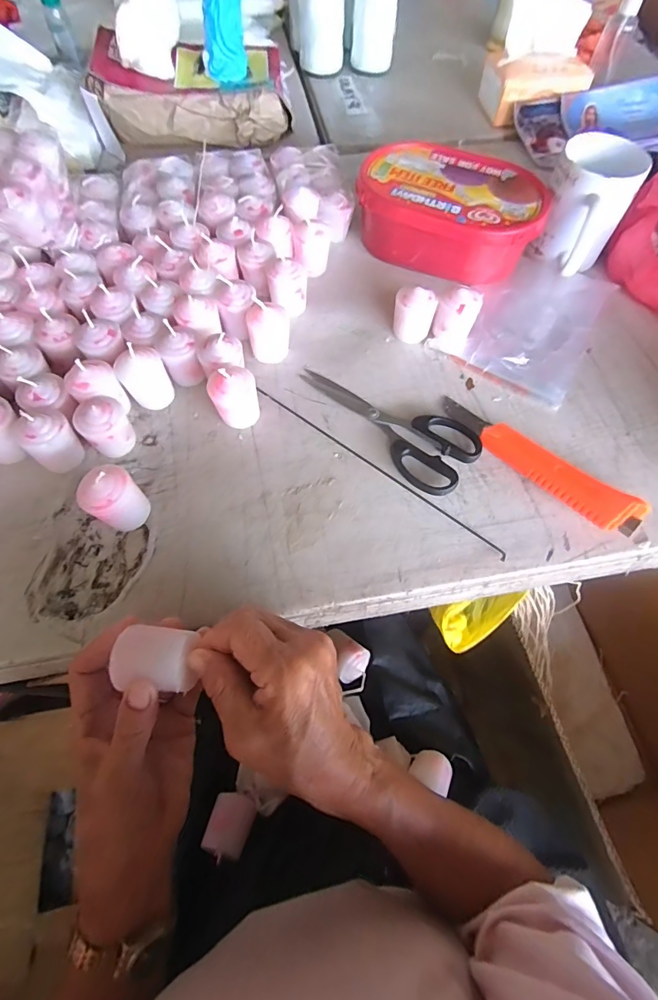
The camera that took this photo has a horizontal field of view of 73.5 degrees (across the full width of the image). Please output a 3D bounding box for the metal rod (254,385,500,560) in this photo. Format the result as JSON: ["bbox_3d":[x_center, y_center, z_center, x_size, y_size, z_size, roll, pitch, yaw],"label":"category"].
[{"bbox_3d":[0.037,-0.030,0.370,0.252,0.004,0.008,36,70,15],"label":"metal rod"}]

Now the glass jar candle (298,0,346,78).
[{"bbox_3d":[-0.011,-0.722,0.643,0.070,0.144,0.056,1,65,0],"label":"glass jar candle"}]

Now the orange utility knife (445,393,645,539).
[{"bbox_3d":[0.166,-0.032,0.360,0.175,0.025,0.030,39,70,16],"label":"orange utility knife"}]

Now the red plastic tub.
[{"bbox_3d":[0.128,-0.308,0.471,0.188,0.058,0.131,28,68,12],"label":"red plastic tub"}]

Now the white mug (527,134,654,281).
[{"bbox_3d":[0.250,-0.285,0.441,0.078,0.093,0.091,28,68,12],"label":"white mug"}]

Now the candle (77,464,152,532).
[{"bbox_3d":[-0.161,-0.001,0.331,0.032,0.055,0.037,40,71,16],"label":"candle"}]

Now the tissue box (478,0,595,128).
[{"bbox_3d":[0.289,-0.591,0.593,0.127,0.090,0.104,-6,65,-3],"label":"tissue box"}]

